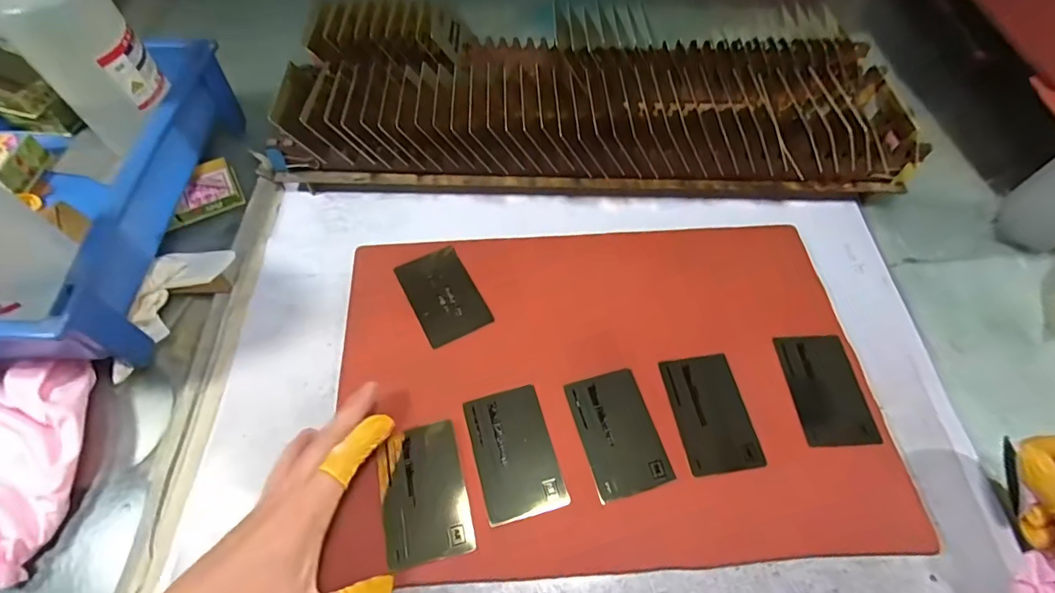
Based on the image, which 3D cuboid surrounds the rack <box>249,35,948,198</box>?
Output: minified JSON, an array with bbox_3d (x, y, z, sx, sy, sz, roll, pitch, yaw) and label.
[{"bbox_3d":[0.063,-0.173,0.468,0.554,0.092,0.176,3,58,1],"label":"rack"}]

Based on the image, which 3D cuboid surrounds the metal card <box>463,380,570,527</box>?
[{"bbox_3d":[-0.009,0.105,0.343,0.053,0.004,0.085,-14,59,-9],"label":"metal card"}]

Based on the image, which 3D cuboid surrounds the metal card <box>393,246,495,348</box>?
[{"bbox_3d":[-0.069,-0.002,0.408,0.052,0.004,0.083,-24,62,-15],"label":"metal card"}]

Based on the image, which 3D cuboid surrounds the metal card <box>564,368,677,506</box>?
[{"bbox_3d":[0.062,0.094,0.351,0.052,0.004,0.082,-13,59,-9],"label":"metal card"}]

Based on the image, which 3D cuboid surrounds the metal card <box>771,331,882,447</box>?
[{"bbox_3d":[0.218,0.066,0.367,0.053,0.006,0.083,0,57,-3],"label":"metal card"}]

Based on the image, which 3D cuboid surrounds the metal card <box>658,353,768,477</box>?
[{"bbox_3d":[0.130,0.082,0.359,0.052,0.004,0.083,-9,59,-4],"label":"metal card"}]

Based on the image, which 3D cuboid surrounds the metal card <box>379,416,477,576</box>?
[{"bbox_3d":[-0.068,0.127,0.328,0.053,0.004,0.083,-12,59,-8],"label":"metal card"}]

